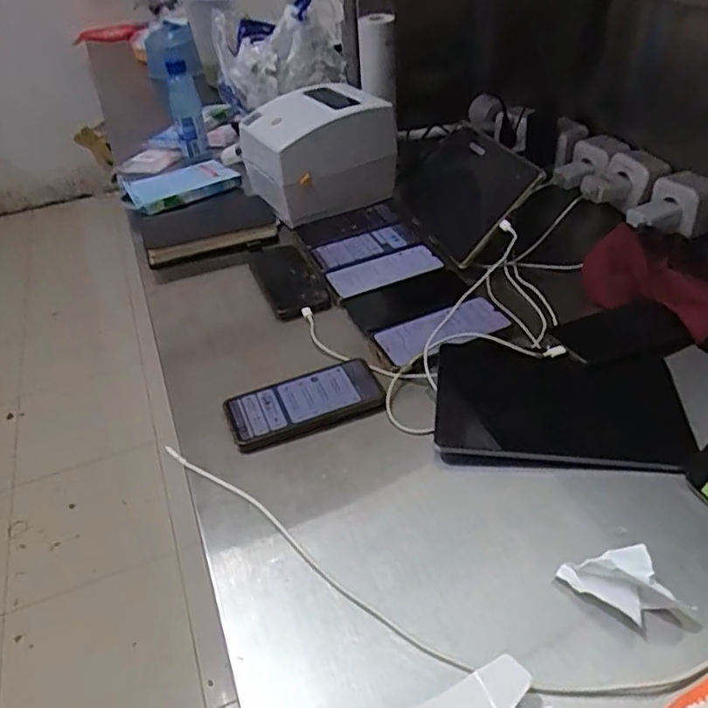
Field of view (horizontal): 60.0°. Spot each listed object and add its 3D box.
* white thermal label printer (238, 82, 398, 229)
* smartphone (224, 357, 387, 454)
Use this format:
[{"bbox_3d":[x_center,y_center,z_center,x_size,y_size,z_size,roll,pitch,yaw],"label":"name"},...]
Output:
[{"bbox_3d":[-0.065,-0.353,1.070,0.228,0.169,0.178,-20,41,-16],"label":"white thermal label printer"},{"bbox_3d":[-0.053,0.053,0.692,0.174,0.013,0.084,-18,41,-14],"label":"smartphone"}]

